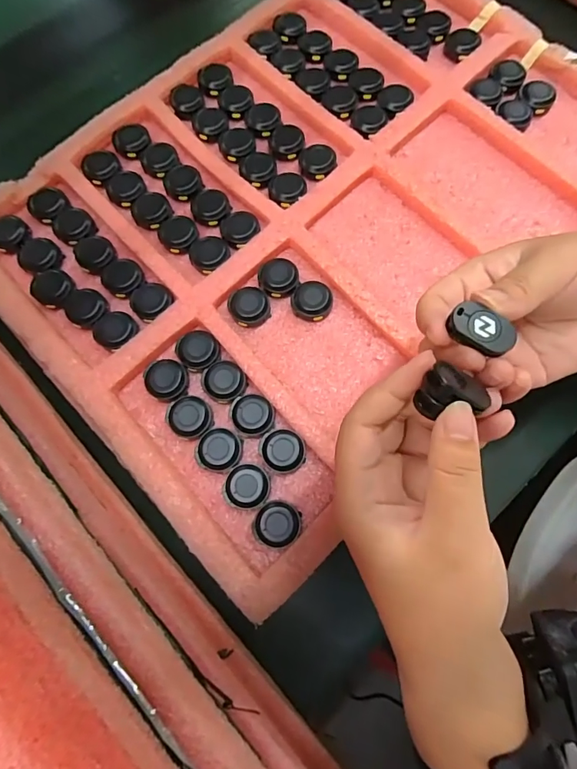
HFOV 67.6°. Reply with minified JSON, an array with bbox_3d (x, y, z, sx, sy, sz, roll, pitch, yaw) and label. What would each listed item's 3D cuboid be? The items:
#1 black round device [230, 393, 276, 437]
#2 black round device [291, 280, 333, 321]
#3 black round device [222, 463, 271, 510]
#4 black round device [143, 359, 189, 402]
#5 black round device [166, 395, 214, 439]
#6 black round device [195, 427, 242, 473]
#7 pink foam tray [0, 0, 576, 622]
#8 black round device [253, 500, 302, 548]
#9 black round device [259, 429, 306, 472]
[{"bbox_3d":[-0.026,0.021,0.300,0.031,0.013,0.027,33,78,14],"label":"black round device"},{"bbox_3d":[0.017,-0.063,0.324,0.030,0.014,0.027,9,73,8],"label":"black round device"},{"bbox_3d":[-0.028,0.068,0.286,0.029,0.014,0.028,-1,72,4],"label":"black round device"},{"bbox_3d":[-0.088,-0.003,0.307,0.030,0.012,0.028,-1,72,4],"label":"black round device"},{"bbox_3d":[-0.069,0.023,0.300,0.030,0.012,0.028,-1,72,4],"label":"black round device"},{"bbox_3d":[-0.047,0.045,0.294,0.030,0.013,0.028,-1,72,4],"label":"black round device"},{"bbox_3d":[0.027,-0.150,0.345,0.498,0.024,0.363,-43,80,-10],"label":"pink foam tray"},{"bbox_3d":[-0.007,0.091,0.281,0.029,0.014,0.027,-1,72,4],"label":"black round device"},{"bbox_3d":[-0.004,0.045,0.293,0.030,0.012,0.029,-1,72,4],"label":"black round device"}]

